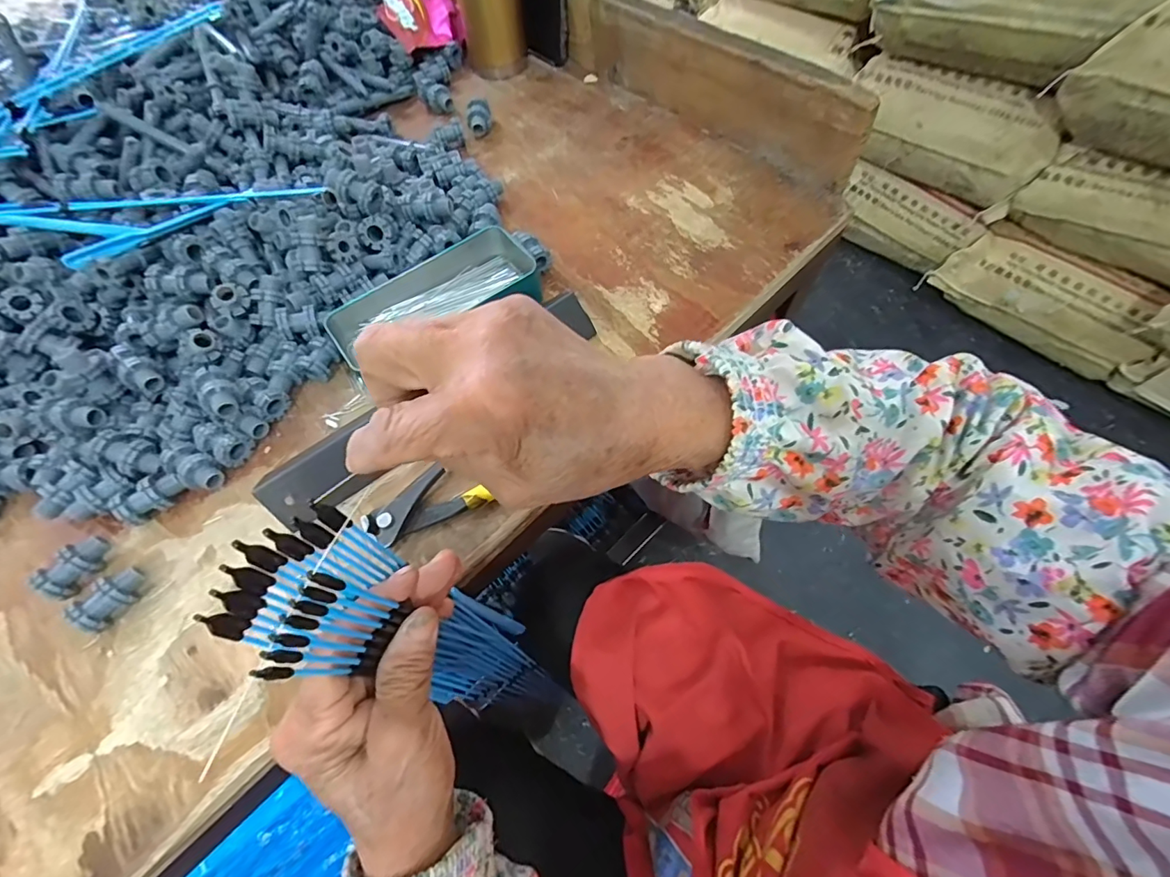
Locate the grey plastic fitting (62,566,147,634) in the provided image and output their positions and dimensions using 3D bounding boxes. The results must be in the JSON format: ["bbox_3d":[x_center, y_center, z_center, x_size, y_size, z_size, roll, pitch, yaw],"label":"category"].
[{"bbox_3d":[-0.283,0.096,0.296,0.020,0.021,0.036,34,71,17],"label":"grey plastic fitting"}]

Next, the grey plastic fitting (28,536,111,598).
[{"bbox_3d":[-0.313,0.078,0.303,0.019,0.019,0.037,29,70,15],"label":"grey plastic fitting"}]

